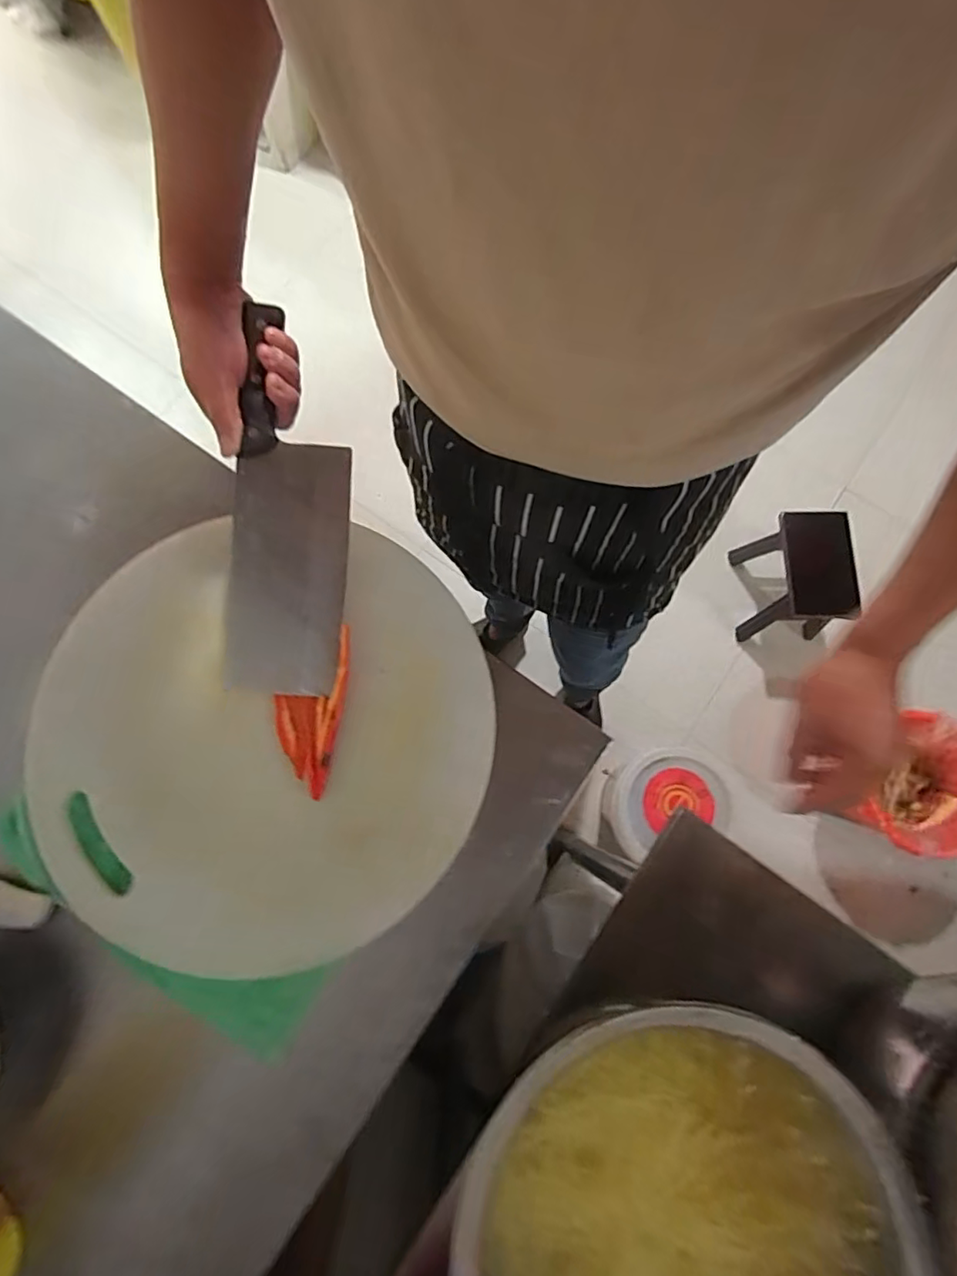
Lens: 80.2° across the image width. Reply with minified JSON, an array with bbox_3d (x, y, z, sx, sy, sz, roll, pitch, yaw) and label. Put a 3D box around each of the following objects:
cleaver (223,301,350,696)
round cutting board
[{"bbox_3d":[-0.158,-0.108,0.465,0.095,0.019,0.304,1,94,1],"label":"cleaver"},{"bbox_3d":[-0.178,0.079,0.462,0.362,0.037,0.335,0,74,1],"label":"round cutting board"}]

